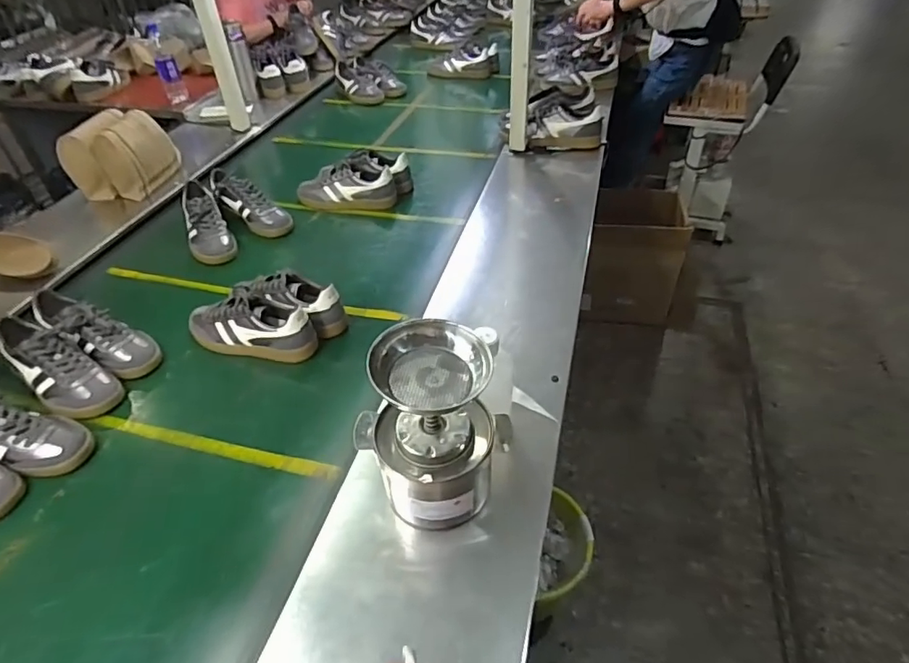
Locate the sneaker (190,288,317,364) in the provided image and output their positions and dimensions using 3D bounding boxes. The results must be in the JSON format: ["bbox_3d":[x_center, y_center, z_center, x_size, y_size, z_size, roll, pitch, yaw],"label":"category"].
[{"bbox_3d":[-0.362,-0.010,0.932,0.241,0.101,0.084,13,44,13],"label":"sneaker"}]

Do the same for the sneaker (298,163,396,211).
[{"bbox_3d":[-0.274,-0.356,1.332,0.254,0.098,0.085,9,45,8],"label":"sneaker"}]

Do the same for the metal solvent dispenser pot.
[{"bbox_3d":[-0.017,0.120,0.617,0.122,0.257,0.120,27,50,24],"label":"metal solvent dispenser pot"}]

